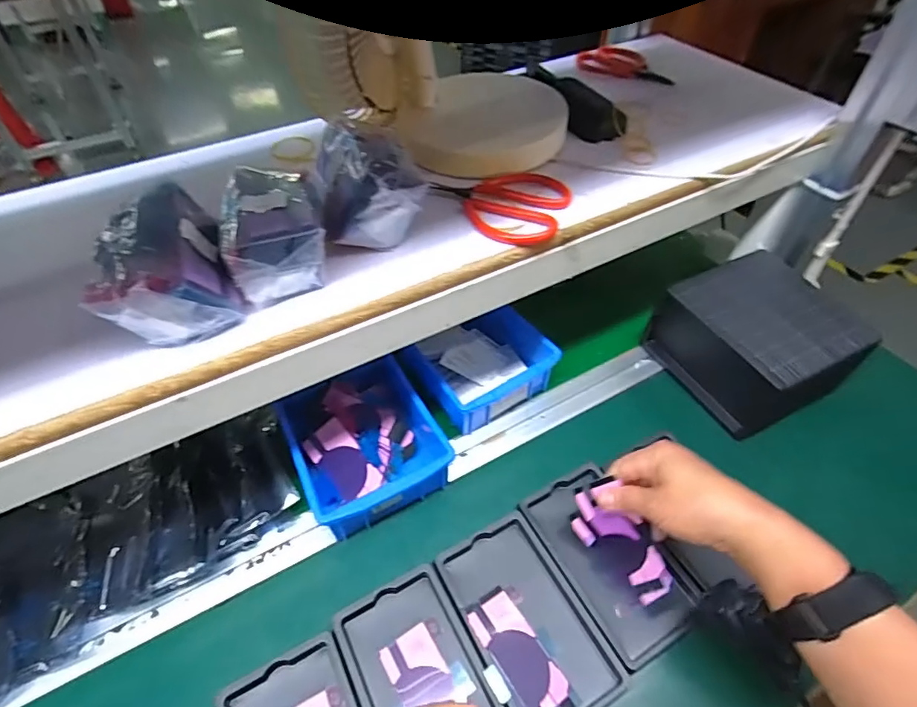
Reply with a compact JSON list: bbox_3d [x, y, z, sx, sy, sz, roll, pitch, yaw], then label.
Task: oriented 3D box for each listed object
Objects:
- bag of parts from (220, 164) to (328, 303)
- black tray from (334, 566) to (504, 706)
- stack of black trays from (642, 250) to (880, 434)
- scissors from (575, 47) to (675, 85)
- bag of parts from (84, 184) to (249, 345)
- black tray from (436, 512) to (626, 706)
[{"bbox_3d":[-0.125,-0.077,0.342,0.065,0.050,0.070,-13,49,-10],"label":"bag of parts"},{"bbox_3d":[-0.030,0.258,0.384,0.097,0.016,0.154,-23,55,-18],"label":"black tray"},{"bbox_3d":[0.341,-0.019,0.566,0.168,0.102,0.163,-24,55,-18],"label":"stack of black trays"},{"bbox_3d":[0.209,-0.355,0.611,0.125,0.018,0.046,29,55,24],"label":"scissors"},{"bbox_3d":[-0.194,-0.059,0.321,0.078,0.055,0.100,-22,52,-17],"label":"bag of parts"},{"bbox_3d":[0.056,0.222,0.418,0.093,0.015,0.155,-22,55,-17],"label":"black tray"}]

